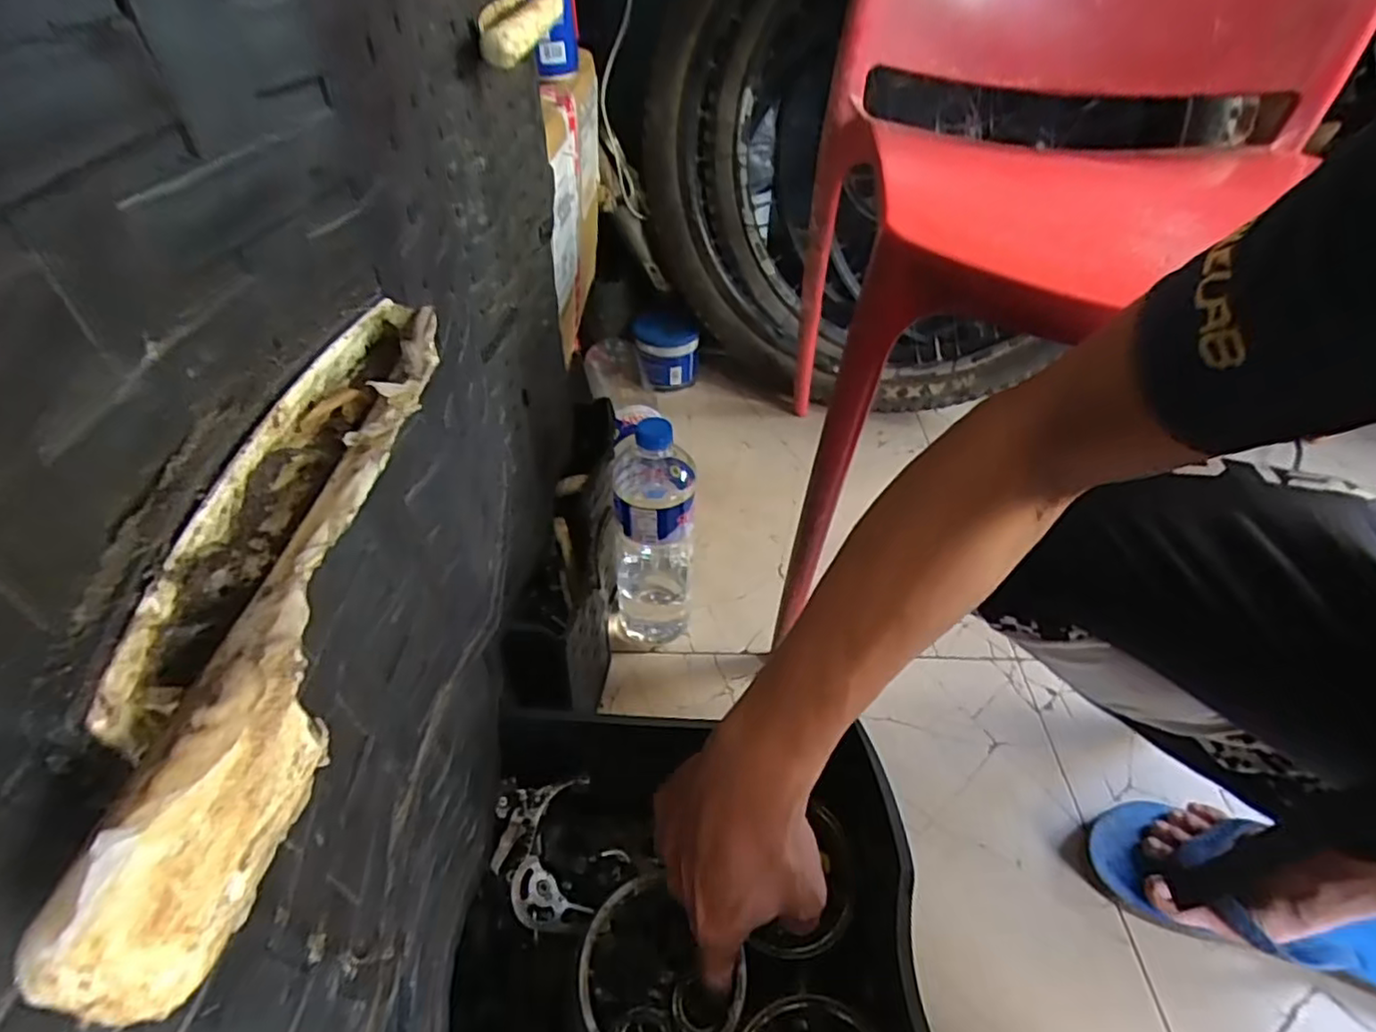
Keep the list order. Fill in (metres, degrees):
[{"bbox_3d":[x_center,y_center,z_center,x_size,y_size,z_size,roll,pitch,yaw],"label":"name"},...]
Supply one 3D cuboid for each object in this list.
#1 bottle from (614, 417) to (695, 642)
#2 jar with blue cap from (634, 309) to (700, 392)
[{"bbox_3d":[-0.036,0.021,0.653,0.077,0.267,0.083,-2,45,-5],"label":"bottle"},{"bbox_3d":[-0.037,-0.264,1.071,0.097,0.105,0.091,2,45,-2],"label":"jar with blue cap"}]

